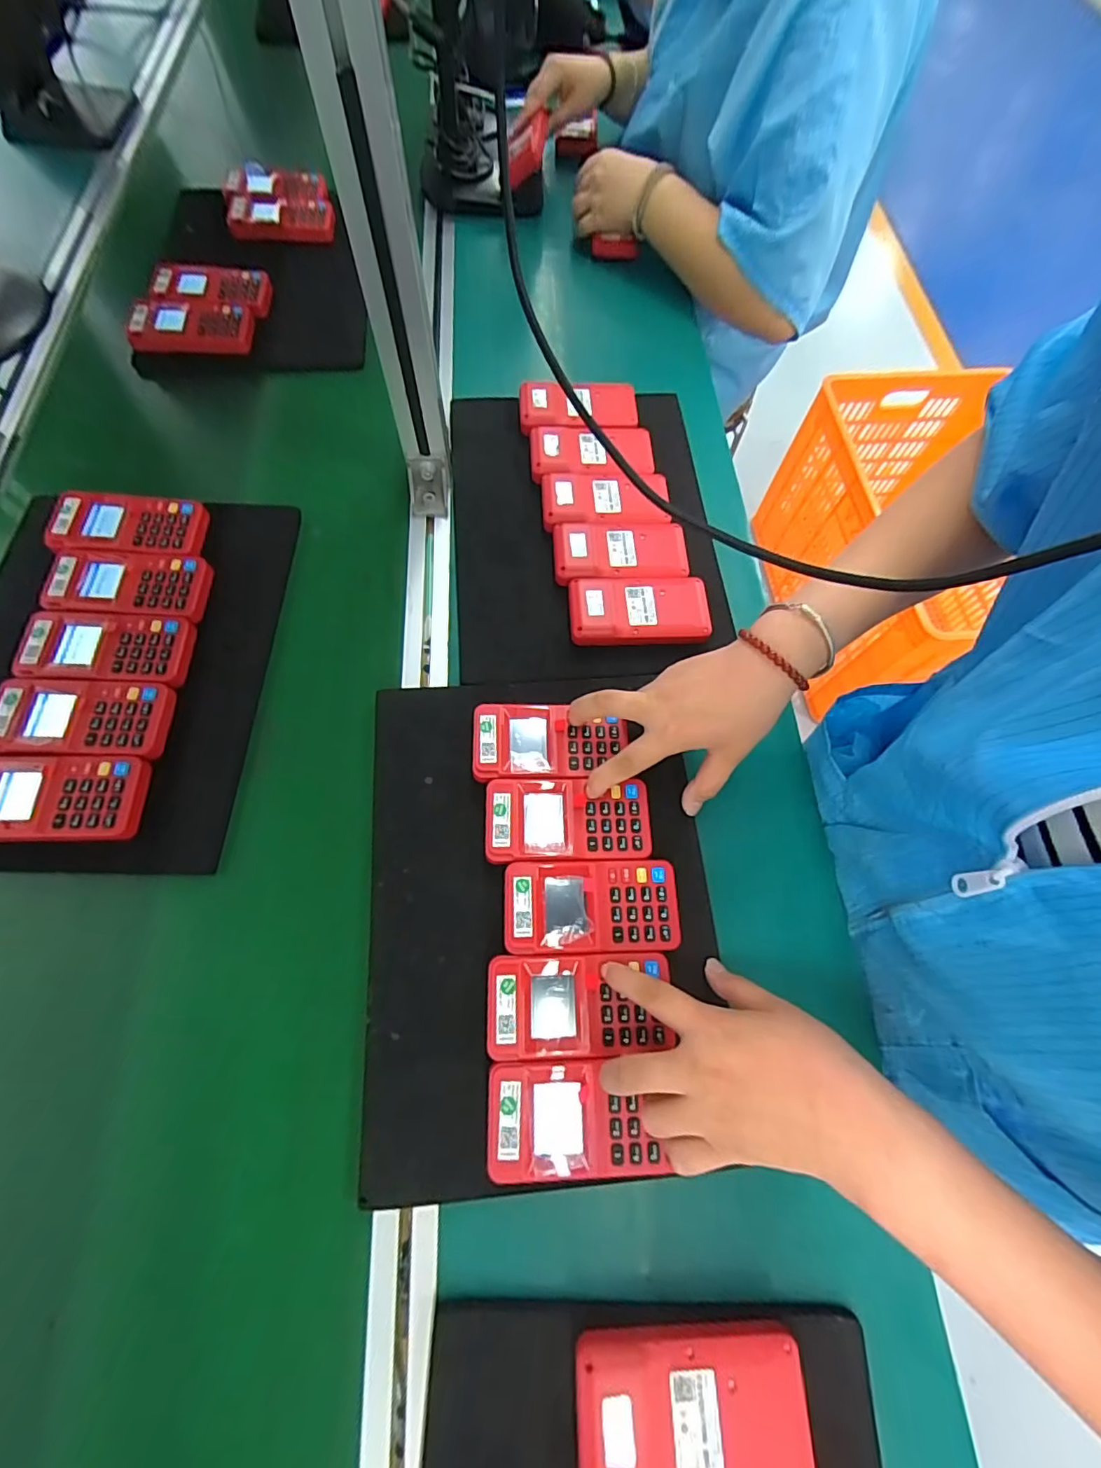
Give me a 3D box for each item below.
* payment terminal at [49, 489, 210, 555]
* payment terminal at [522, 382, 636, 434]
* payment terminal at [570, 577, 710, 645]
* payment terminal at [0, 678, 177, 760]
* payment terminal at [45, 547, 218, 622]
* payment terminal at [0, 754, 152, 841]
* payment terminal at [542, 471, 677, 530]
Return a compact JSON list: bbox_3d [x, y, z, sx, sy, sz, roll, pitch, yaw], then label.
[{"bbox_3d":[-0.379,-0.192,0.473,0.126,0.014,0.064,0,71,-3],"label":"payment terminal"},{"bbox_3d":[0.030,-0.345,0.560,0.123,0.029,0.070,-5,72,-5],"label":"payment terminal"},{"bbox_3d":[0.079,-0.111,0.473,0.122,0.023,0.063,0,71,-3],"label":"payment terminal"},{"bbox_3d":[-0.363,-0.012,0.410,0.118,0.027,0.061,0,71,-3],"label":"payment terminal"},{"bbox_3d":[-0.365,-0.130,0.457,0.123,0.026,0.062,0,69,-1],"label":"payment terminal"},{"bbox_3d":[-0.366,0.047,0.388,0.118,0.028,0.062,0,71,-3],"label":"payment terminal"},{"bbox_3d":[0.055,-0.228,0.518,0.124,0.024,0.065,-3,72,-4],"label":"payment terminal"}]

